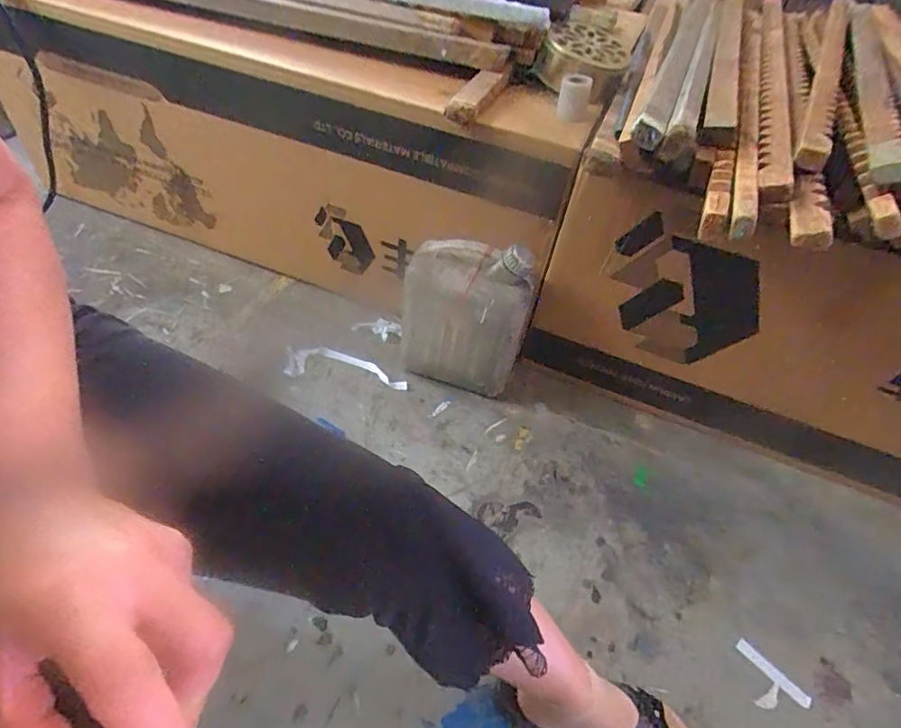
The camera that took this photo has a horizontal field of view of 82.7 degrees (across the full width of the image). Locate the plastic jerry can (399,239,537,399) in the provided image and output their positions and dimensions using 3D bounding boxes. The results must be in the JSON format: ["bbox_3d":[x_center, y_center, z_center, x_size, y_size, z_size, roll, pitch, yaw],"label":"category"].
[{"bbox_3d":[0.027,-0.084,0.889,0.207,0.278,0.117,17,48,6],"label":"plastic jerry can"}]

